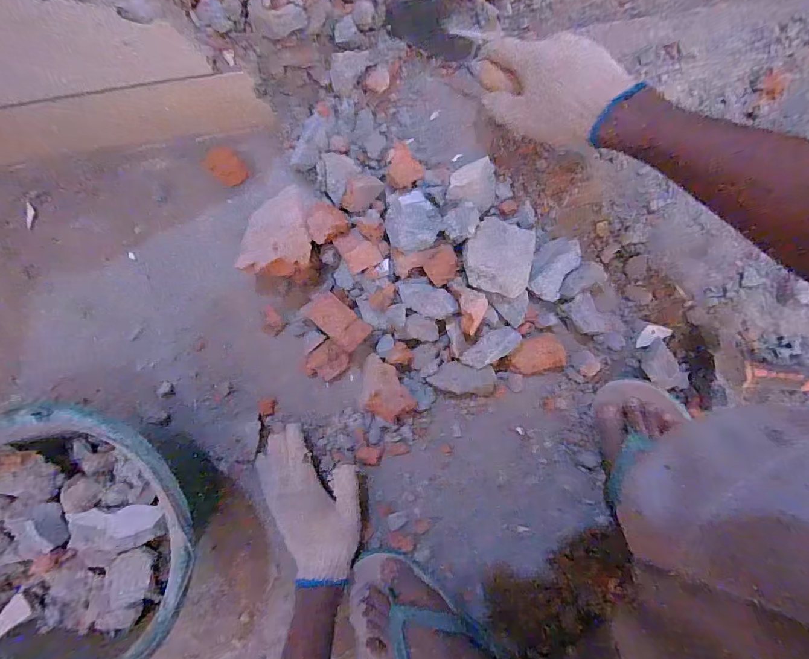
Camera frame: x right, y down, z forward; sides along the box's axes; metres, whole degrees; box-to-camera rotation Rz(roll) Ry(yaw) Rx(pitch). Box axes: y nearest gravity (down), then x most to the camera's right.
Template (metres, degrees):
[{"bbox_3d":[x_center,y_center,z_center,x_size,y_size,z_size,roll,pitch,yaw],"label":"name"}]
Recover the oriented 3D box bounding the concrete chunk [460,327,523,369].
[{"bbox_3d":[0.106,0.022,0.501,0.076,0.027,0.033,-28,87,0],"label":"concrete chunk"}]

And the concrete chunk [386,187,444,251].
[{"bbox_3d":[0.010,-0.126,0.477,0.062,0.046,0.071,-18,87,1],"label":"concrete chunk"}]

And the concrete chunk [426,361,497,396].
[{"bbox_3d":[0.075,0.062,0.519,0.084,0.016,0.038,8,88,2],"label":"concrete chunk"}]

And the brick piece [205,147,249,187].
[{"bbox_3d":[-0.240,-0.222,0.551,0.056,0.009,0.039,44,89,3],"label":"brick piece"}]

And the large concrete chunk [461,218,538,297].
[{"bbox_3d":[0.109,-0.086,0.492,0.100,0.046,0.100,15,65,-21],"label":"large concrete chunk"}]

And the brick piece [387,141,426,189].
[{"bbox_3d":[-0.002,-0.190,0.484,0.038,0.033,0.046,39,89,3],"label":"brick piece"}]

